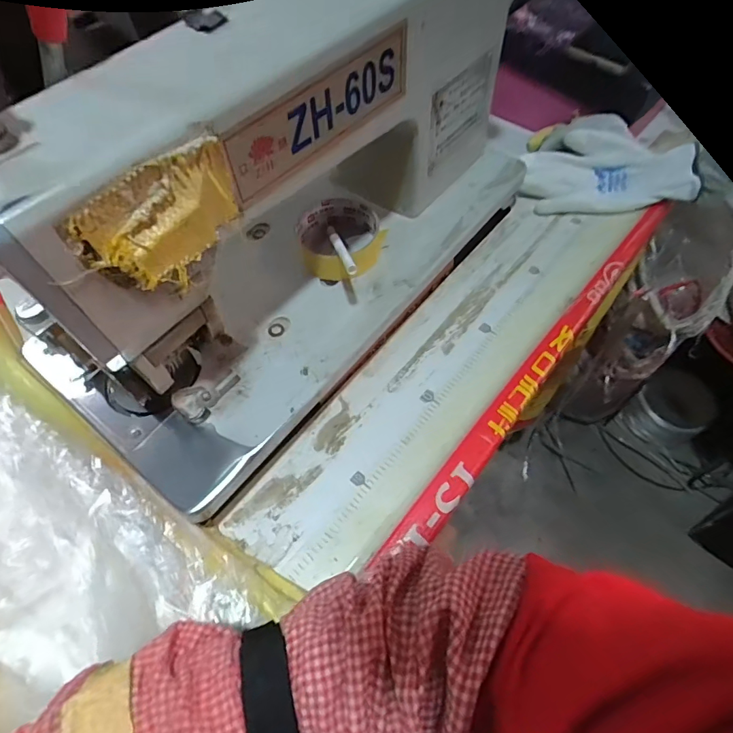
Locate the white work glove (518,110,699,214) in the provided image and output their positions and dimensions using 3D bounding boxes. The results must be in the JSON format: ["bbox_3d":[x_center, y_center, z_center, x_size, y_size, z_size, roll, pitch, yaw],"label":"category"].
[{"bbox_3d":[0.290,-0.233,0.534,0.194,0.053,0.125,13,61,7],"label":"white work glove"}]

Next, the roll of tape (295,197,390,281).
[{"bbox_3d":[-0.028,-0.125,0.437,0.076,0.032,0.086,-29,64,-16],"label":"roll of tape"}]

